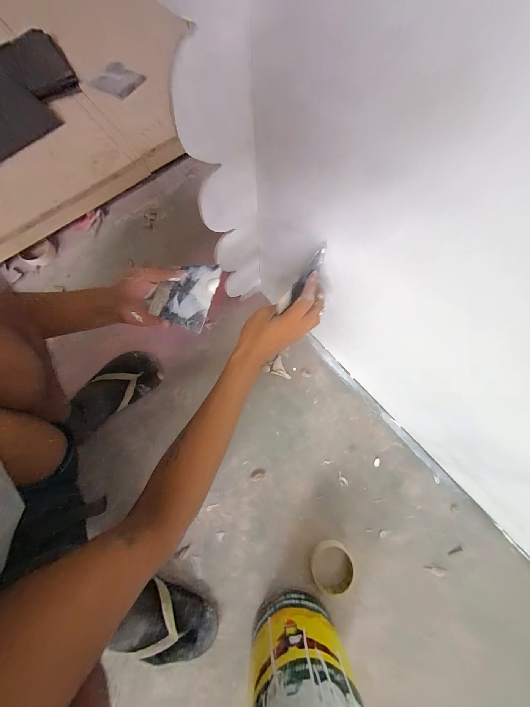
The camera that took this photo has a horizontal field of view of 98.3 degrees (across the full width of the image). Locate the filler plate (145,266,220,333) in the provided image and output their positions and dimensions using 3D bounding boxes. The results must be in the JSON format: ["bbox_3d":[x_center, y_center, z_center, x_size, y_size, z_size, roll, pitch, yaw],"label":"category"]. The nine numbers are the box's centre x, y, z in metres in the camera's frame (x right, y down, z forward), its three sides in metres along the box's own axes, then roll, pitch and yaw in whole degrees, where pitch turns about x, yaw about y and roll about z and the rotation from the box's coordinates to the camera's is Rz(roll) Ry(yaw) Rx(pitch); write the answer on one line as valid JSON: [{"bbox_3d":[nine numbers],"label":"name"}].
[{"bbox_3d":[-0.123,-0.090,0.348,0.097,0.006,0.102,14,80,16],"label":"filler plate"}]

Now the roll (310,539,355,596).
[{"bbox_3d":[0.133,0.420,0.448,0.082,0.015,0.083,0,76,-1],"label":"roll"}]

